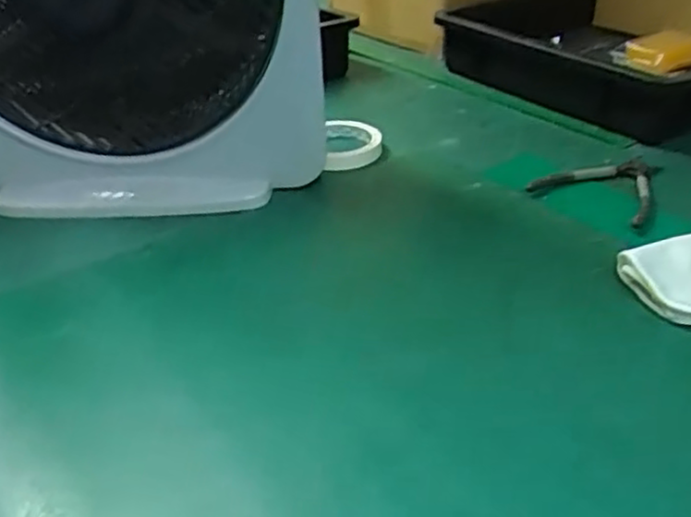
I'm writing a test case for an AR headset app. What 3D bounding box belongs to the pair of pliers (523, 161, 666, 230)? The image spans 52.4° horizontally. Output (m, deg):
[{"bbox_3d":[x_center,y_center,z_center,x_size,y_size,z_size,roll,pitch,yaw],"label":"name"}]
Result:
[{"bbox_3d":[0.237,-0.070,0.672,0.108,0.014,0.127,15,36,26],"label":"pair of pliers"}]

